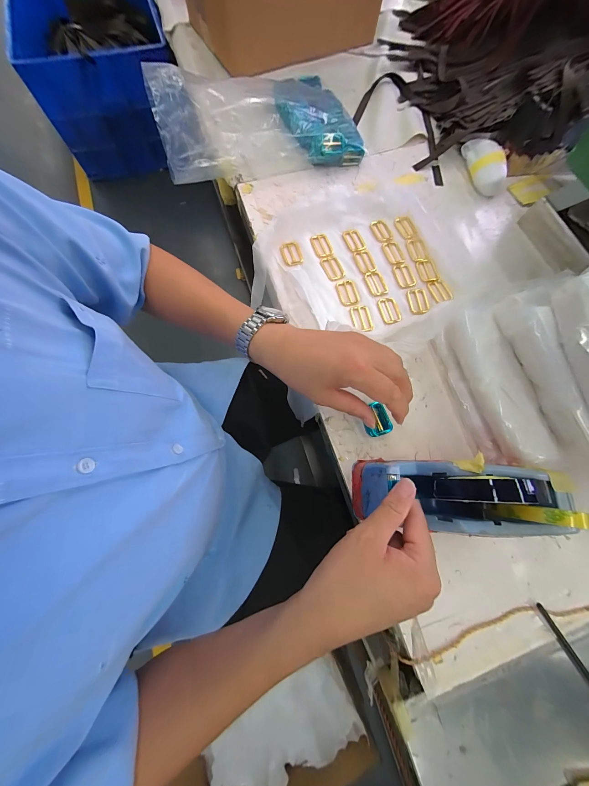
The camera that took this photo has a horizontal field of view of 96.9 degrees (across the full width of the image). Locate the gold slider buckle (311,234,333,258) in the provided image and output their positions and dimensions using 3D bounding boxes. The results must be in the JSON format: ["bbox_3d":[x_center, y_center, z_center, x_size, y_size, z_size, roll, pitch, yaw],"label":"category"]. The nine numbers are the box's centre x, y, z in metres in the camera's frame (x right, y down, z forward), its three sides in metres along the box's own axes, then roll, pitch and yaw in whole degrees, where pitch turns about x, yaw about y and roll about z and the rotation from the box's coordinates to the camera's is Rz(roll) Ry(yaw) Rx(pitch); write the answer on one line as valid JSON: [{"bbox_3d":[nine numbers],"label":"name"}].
[{"bbox_3d":[0.049,-0.253,0.449,0.031,0.007,0.043,-21,76,-7],"label":"gold slider buckle"}]

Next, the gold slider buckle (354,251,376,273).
[{"bbox_3d":[0.119,-0.221,0.444,0.026,0.005,0.045,-13,75,-5],"label":"gold slider buckle"}]

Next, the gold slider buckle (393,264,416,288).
[{"bbox_3d":[0.186,-0.197,0.439,0.029,0.004,0.044,-13,75,-5],"label":"gold slider buckle"}]

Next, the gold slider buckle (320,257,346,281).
[{"bbox_3d":[0.065,-0.210,0.440,0.033,0.004,0.047,-23,76,-8],"label":"gold slider buckle"}]

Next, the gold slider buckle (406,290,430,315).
[{"bbox_3d":[0.202,-0.147,0.425,0.033,0.005,0.046,0,74,-2],"label":"gold slider buckle"}]

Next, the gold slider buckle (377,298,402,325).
[{"bbox_3d":[0.153,-0.132,0.419,0.030,0.006,0.047,-13,75,-5],"label":"gold slider buckle"}]

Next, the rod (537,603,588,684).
[{"bbox_3d":[0.321,0.307,0.288,0.011,0.006,0.142,-29,77,-9],"label":"rod"}]

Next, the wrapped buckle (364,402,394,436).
[{"bbox_3d":[0.111,0.037,0.358,0.033,0.014,0.045,-17,75,-6],"label":"wrapped buckle"}]

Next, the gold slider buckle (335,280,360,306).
[{"bbox_3d":[0.088,-0.162,0.427,0.033,0.004,0.049,-14,75,-5],"label":"gold slider buckle"}]

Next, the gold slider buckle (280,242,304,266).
[{"bbox_3d":[-0.005,-0.233,0.440,0.032,0.006,0.046,-18,75,-6],"label":"gold slider buckle"}]

